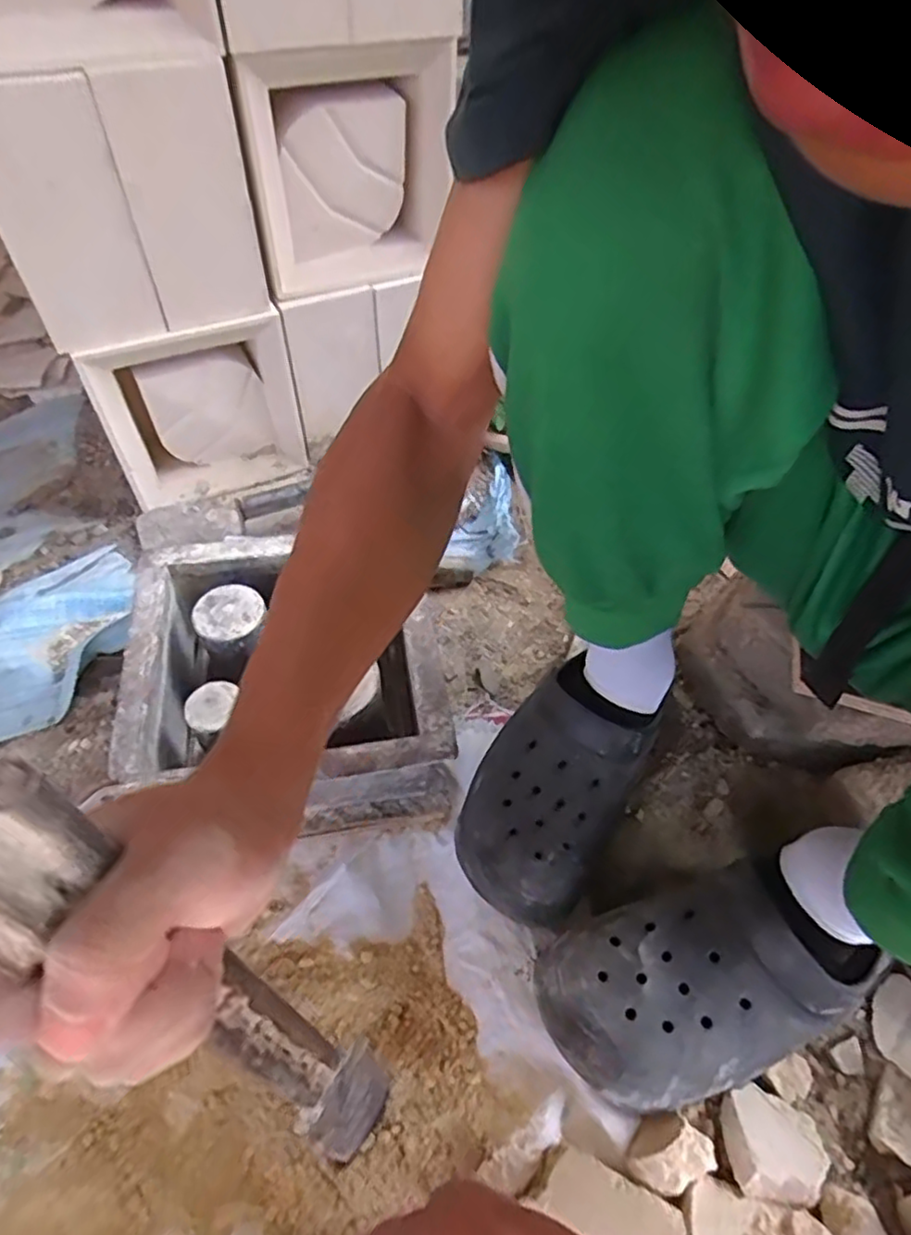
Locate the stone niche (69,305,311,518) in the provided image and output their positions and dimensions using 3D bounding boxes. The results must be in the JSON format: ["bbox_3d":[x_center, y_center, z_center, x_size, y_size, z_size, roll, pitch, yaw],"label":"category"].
[{"bbox_3d":[-0.276,-0.221,0.732,0.200,0.204,0.028,-22,53,-15],"label":"stone niche"}]

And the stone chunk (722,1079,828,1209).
[{"bbox_3d":[0.199,0.332,0.417,0.058,0.034,0.056,-1,50,1],"label":"stone chunk"}]

